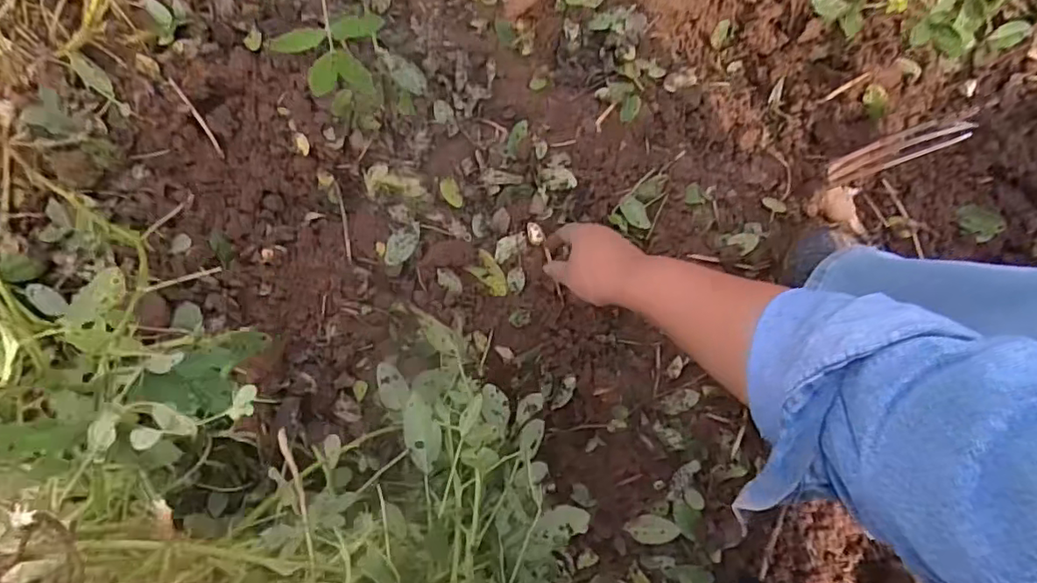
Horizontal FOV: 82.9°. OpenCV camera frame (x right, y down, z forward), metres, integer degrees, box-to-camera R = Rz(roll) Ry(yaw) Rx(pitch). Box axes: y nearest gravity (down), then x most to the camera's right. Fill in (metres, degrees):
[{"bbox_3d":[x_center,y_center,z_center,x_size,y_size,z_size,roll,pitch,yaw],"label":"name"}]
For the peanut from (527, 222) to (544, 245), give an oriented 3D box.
[{"bbox_3d":[0.019,-0.064,0.651,0.017,0.010,0.027,-10,90,-4],"label":"peanut"}]

